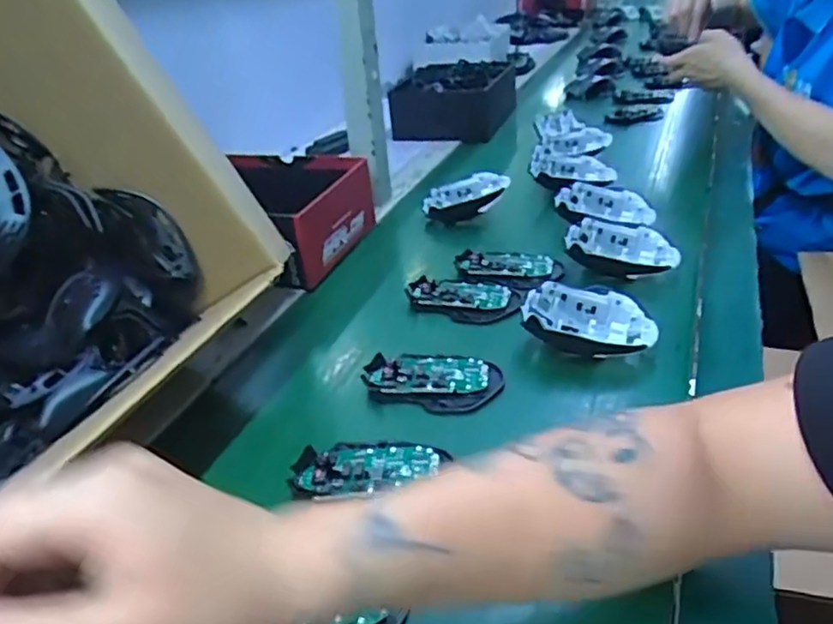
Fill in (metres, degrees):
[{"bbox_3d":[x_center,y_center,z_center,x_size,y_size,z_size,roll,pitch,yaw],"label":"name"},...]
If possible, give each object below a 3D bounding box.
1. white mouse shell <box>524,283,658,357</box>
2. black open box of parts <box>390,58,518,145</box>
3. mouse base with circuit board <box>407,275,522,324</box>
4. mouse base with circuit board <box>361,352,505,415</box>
[{"bbox_3d":[0.156,0.011,0.582,0.115,0.046,0.070,-2,33,13],"label":"white mouse shell"},{"bbox_3d":[0.074,-0.404,1.228,0.183,0.099,0.207,7,36,25],"label":"black open box of parts"},{"bbox_3d":[0.048,-0.018,0.671,0.120,0.013,0.069,8,36,26],"label":"mouse base with circuit board"},{"bbox_3d":[0.013,0.056,0.559,0.115,0.015,0.069,4,34,21],"label":"mouse base with circuit board"}]

